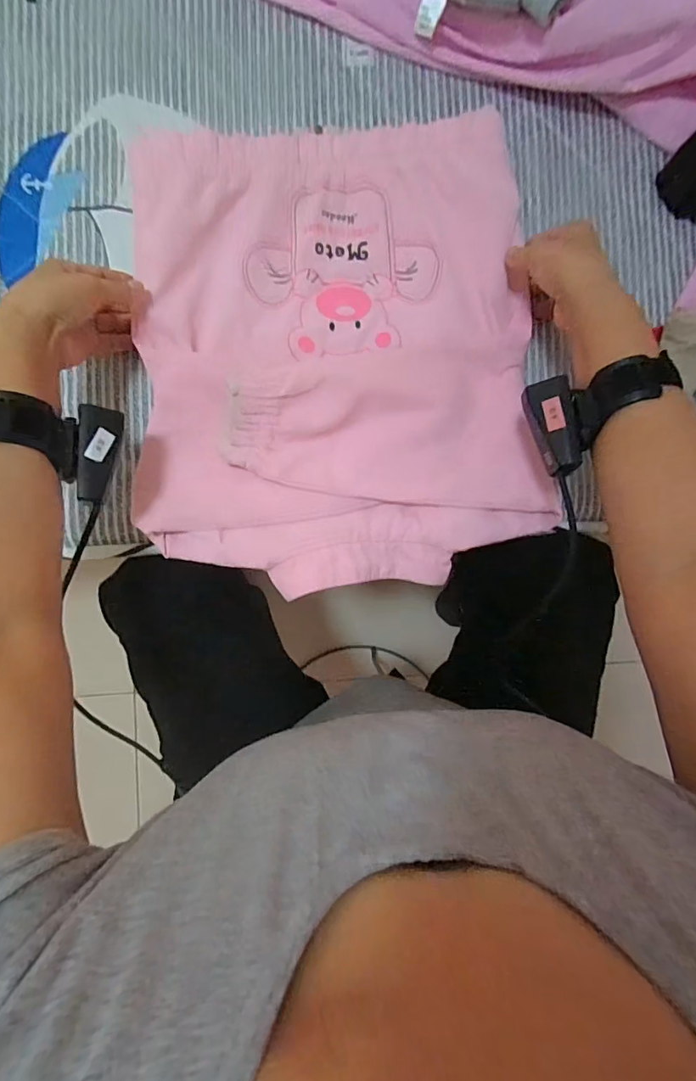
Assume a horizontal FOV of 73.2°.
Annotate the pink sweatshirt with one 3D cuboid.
[{"bbox_3d":[-0.007,-0.166,0.419,0.346,0.026,0.401,-6,87,-3],"label":"pink sweatshirt"}]

